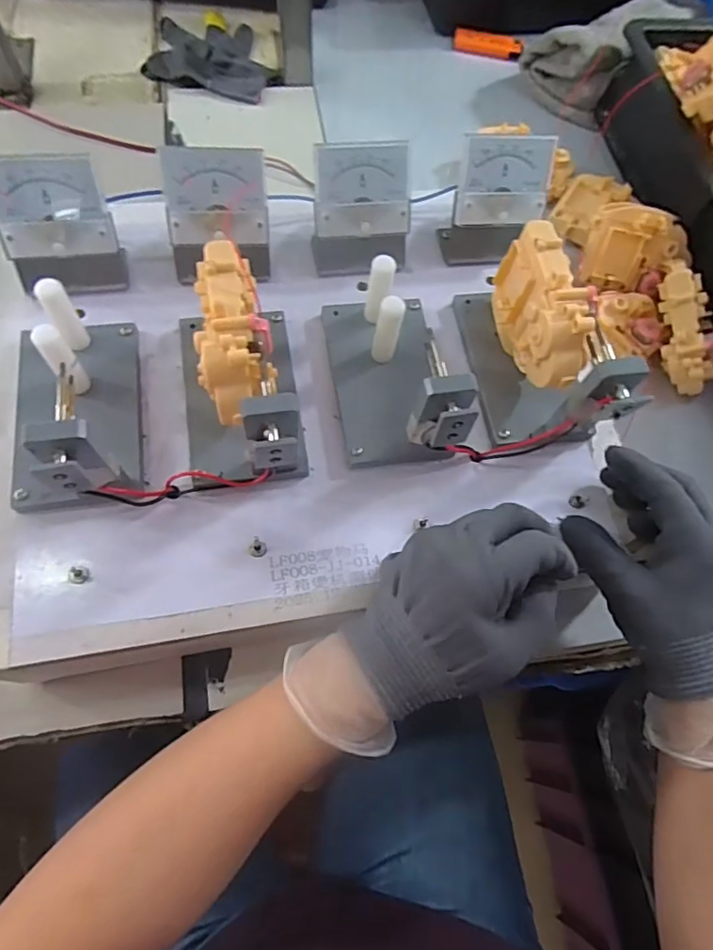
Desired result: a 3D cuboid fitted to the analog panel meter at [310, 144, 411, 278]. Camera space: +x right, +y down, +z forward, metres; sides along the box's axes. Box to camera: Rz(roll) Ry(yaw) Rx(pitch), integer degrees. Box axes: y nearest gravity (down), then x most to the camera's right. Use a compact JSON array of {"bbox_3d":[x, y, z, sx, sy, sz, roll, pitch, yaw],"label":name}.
[{"bbox_3d":[0.003,-0.178,0.383,0.064,0.074,0.043,-3,68,-6],"label":"analog panel meter"}]

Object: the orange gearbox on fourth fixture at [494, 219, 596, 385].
[{"bbox_3d":[0.113,-0.095,0.351,0.033,0.073,0.098,-3,68,-5],"label":"orange gearbox on fourth fixture"}]

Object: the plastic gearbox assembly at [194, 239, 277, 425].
[{"bbox_3d":[-0.065,-0.078,0.299,0.037,0.029,0.093,-6,68,-7],"label":"plastic gearbox assembly"}]

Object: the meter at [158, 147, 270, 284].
[{"bbox_3d":[-0.088,-0.165,0.363,0.063,0.067,0.042,-4,68,-6],"label":"meter"}]

